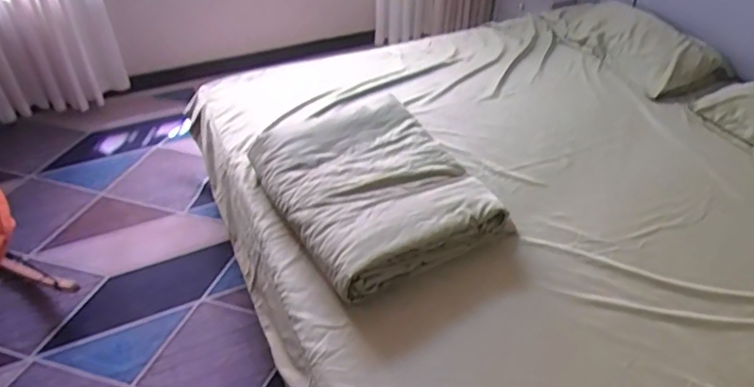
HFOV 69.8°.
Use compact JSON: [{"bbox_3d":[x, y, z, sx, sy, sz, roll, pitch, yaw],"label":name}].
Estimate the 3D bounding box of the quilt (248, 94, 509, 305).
[{"bbox_3d":[-0.055,-0.068,1.647,0.550,0.137,0.839,-20,47,-22],"label":"quilt"}]

